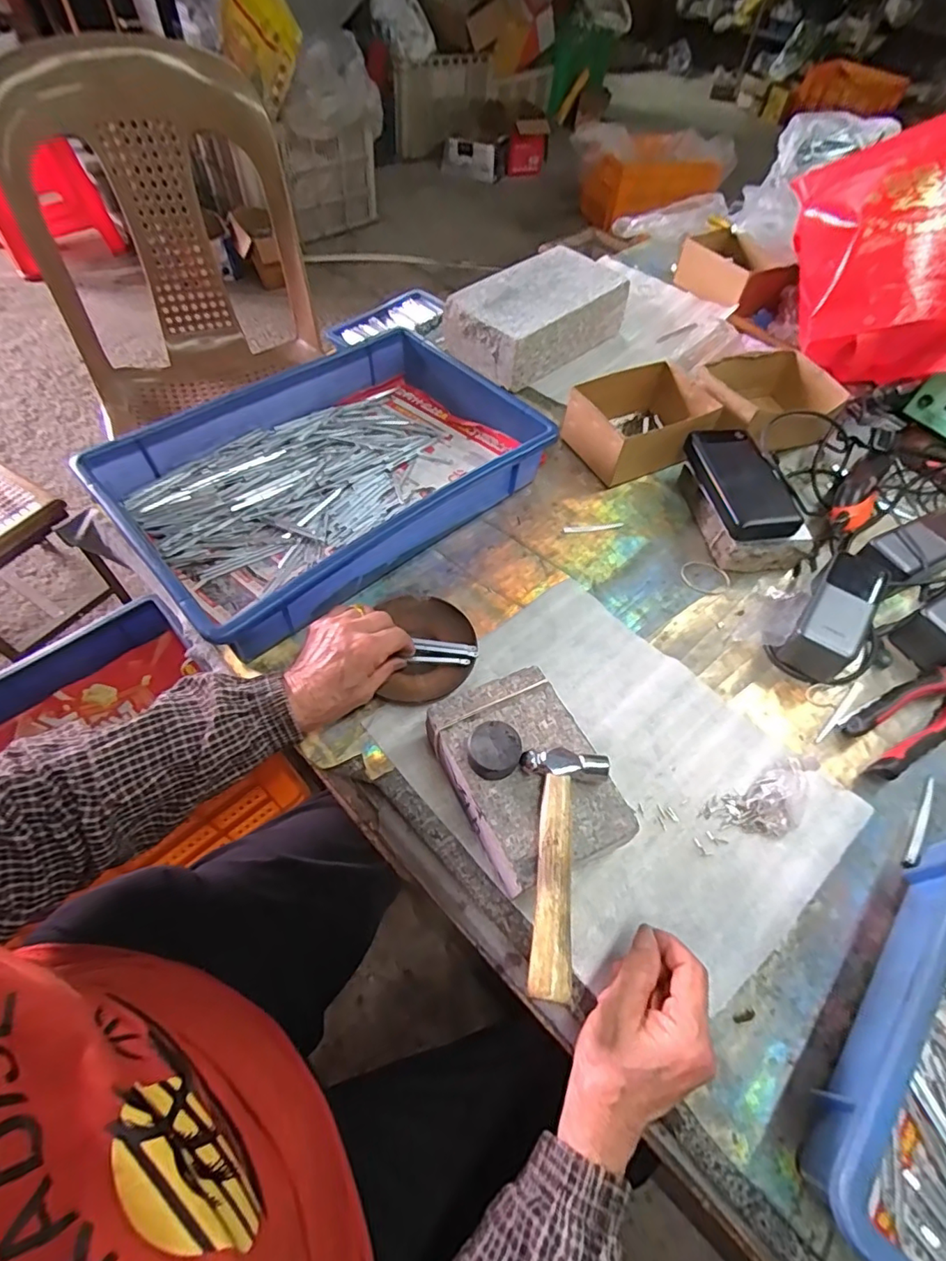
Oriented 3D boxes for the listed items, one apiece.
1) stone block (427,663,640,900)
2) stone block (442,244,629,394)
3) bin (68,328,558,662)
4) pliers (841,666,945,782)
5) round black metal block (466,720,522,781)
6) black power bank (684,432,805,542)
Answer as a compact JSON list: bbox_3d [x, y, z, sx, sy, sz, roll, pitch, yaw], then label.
[{"bbox_3d":[0.039,0.118,0.428,0.106,0.062,0.149,-20,61,-16],"label":"stone block"},{"bbox_3d":[0.096,-0.463,0.793,0.247,0.080,0.140,-37,67,-24],"label":"stone block"},{"bbox_3d":[-0.150,-0.180,0.603,0.434,0.072,0.282,-37,67,-24],"label":"bin"},{"bbox_3d":[0.437,0.070,0.510,0.214,0.022,0.059,-23,62,-18],"label":"pliers"},{"bbox_3d":[0.015,0.088,0.398,0.037,0.023,0.037,2,57,-3],"label":"round black metal block"},{"bbox_3d":[0.303,-0.166,0.605,0.085,0.028,0.155,-2,58,-6],"label":"black power bank"}]

